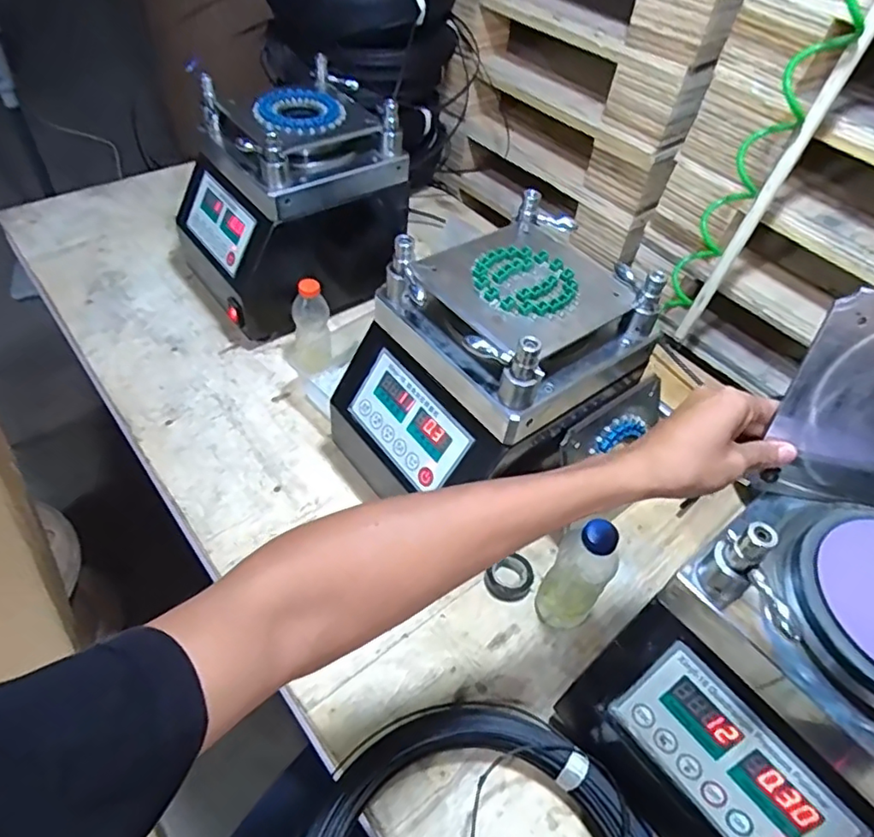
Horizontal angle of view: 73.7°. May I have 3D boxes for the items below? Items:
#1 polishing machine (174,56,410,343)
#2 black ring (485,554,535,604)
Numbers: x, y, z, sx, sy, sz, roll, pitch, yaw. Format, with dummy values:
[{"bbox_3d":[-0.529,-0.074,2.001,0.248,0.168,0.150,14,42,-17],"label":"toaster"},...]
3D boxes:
[{"bbox_3d":[-0.202,-0.301,0.881,0.318,0.306,0.226,-33,60,-28],"label":"polishing machine"},{"bbox_3d":[0.083,0.179,0.655,0.047,0.019,0.052,33,55,22],"label":"black ring"}]

